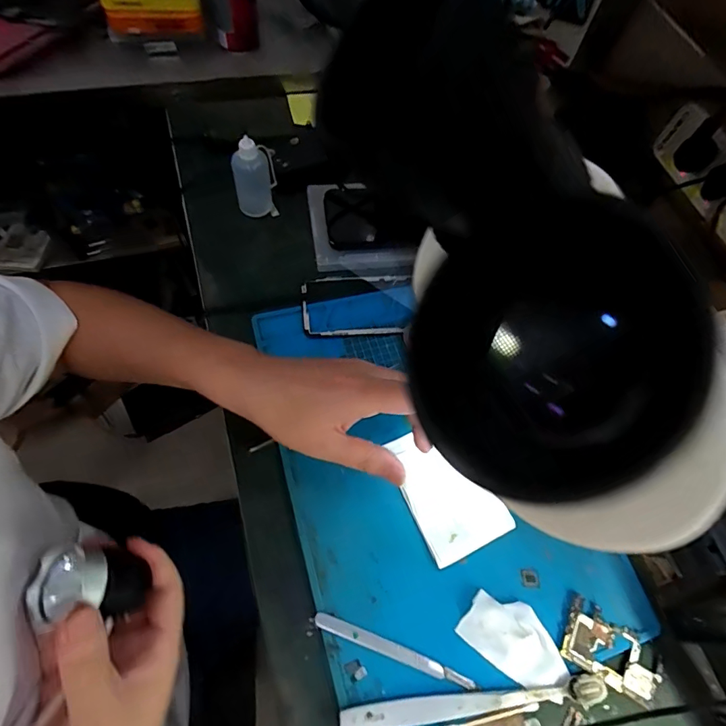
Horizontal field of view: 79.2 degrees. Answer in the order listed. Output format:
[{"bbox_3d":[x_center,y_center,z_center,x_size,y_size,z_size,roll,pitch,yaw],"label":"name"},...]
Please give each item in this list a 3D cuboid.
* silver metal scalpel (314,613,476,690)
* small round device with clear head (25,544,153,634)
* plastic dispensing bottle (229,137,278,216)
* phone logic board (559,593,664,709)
[{"bbox_3d":[0.022,0.206,0.313,0.118,0.006,0.010,20,65,6],"label":"silver metal scalpel"},{"bbox_3d":[-0.156,0.125,0.250,0.052,0.032,0.037,-2,65,-4],"label":"small round device with clear head"},{"bbox_3d":[-0.116,-0.196,0.462,0.044,0.084,0.036,-3,65,-5],"label":"plastic dispensing bottle"},{"bbox_3d":[0.187,0.216,0.327,0.077,0.009,0.044,30,66,10],"label":"phone logic board"}]

